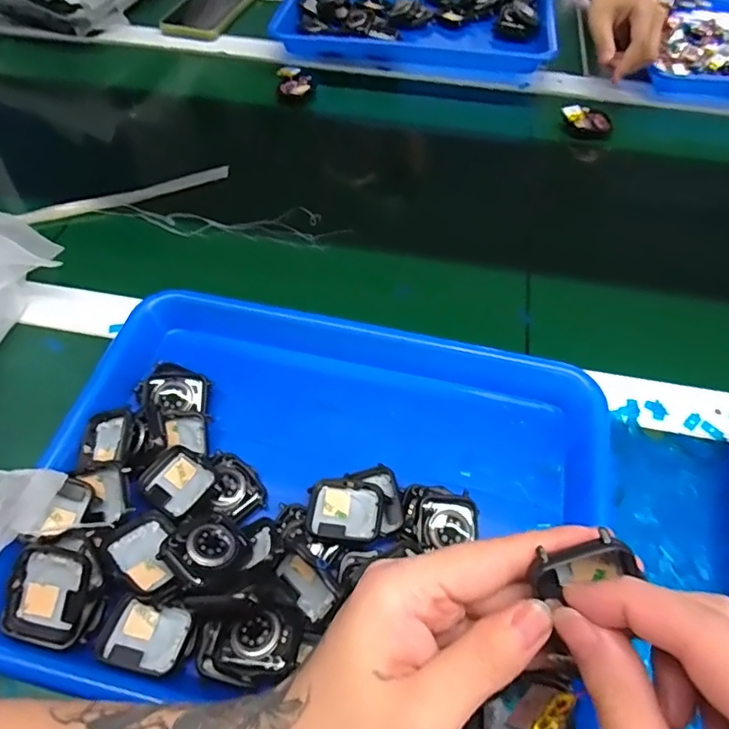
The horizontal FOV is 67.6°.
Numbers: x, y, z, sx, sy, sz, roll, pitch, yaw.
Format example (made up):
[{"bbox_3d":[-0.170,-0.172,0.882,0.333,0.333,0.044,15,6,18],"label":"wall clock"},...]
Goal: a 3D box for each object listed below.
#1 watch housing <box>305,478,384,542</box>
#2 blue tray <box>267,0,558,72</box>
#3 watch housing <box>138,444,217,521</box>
[{"bbox_3d":[-0.011,0.086,0.323,0.043,0.005,0.035,6,56,3],"label":"watch housing"},{"bbox_3d":[0.071,-0.454,0.703,0.329,0.045,0.245,9,56,5],"label":"blue tray"},{"bbox_3d":[-0.111,0.070,0.327,0.044,0.013,0.036,31,60,19],"label":"watch housing"}]

